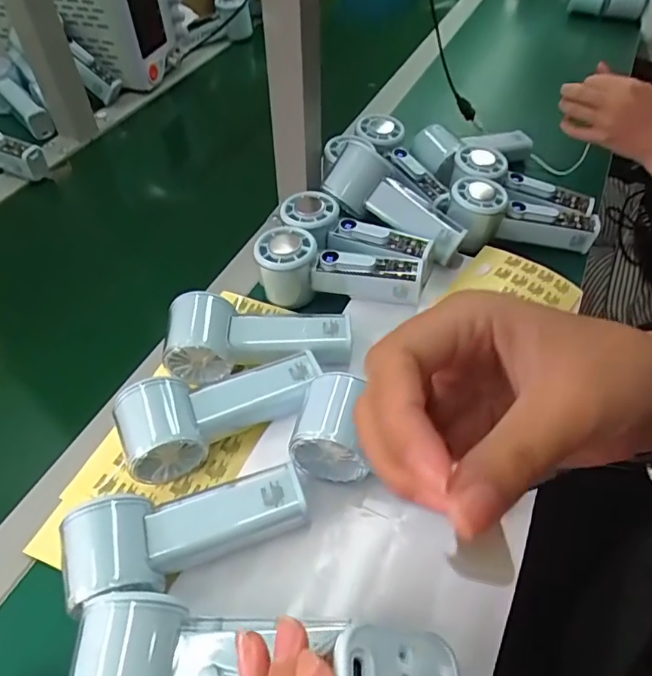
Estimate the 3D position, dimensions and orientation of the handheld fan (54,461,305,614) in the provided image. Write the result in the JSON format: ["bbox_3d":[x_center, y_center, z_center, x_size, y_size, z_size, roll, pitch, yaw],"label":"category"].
[{"bbox_3d":[-0.088,0.122,0.337,0.148,0.044,0.056,-16,51,-13],"label":"handheld fan"}]

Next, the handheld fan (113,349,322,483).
[{"bbox_3d":[-0.077,0.051,0.393,0.151,0.046,0.055,-17,51,-13],"label":"handheld fan"}]

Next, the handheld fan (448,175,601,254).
[{"bbox_3d":[0.201,-0.118,0.549,0.155,0.061,0.055,11,49,-7],"label":"handheld fan"}]

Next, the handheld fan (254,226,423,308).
[{"bbox_3d":[0.011,-0.059,0.484,0.152,0.049,0.059,13,51,12],"label":"handheld fan"}]

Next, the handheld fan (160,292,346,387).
[{"bbox_3d":[-0.055,-0.003,0.436,0.150,0.049,0.057,-2,49,0],"label":"handheld fan"}]

